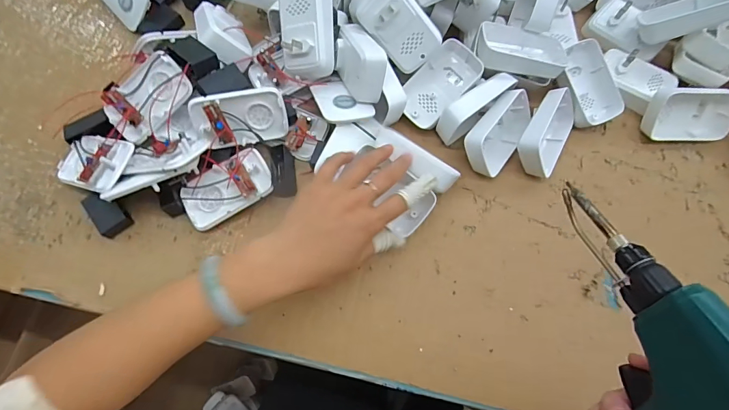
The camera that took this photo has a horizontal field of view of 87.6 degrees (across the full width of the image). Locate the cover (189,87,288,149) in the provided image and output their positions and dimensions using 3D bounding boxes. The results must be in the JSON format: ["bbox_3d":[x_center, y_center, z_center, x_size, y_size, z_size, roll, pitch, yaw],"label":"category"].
[{"bbox_3d":[-0.133,-0.092,0.404,0.095,0.055,0.025,-15,29,-19],"label":"cover"}]

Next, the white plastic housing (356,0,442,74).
[{"bbox_3d":[0.037,-0.192,0.406,0.091,0.055,0.022,44,27,-18],"label":"white plastic housing"}]

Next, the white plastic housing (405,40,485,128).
[{"bbox_3d":[0.085,-0.139,0.440,0.057,0.027,0.097,45,105,3],"label":"white plastic housing"}]

